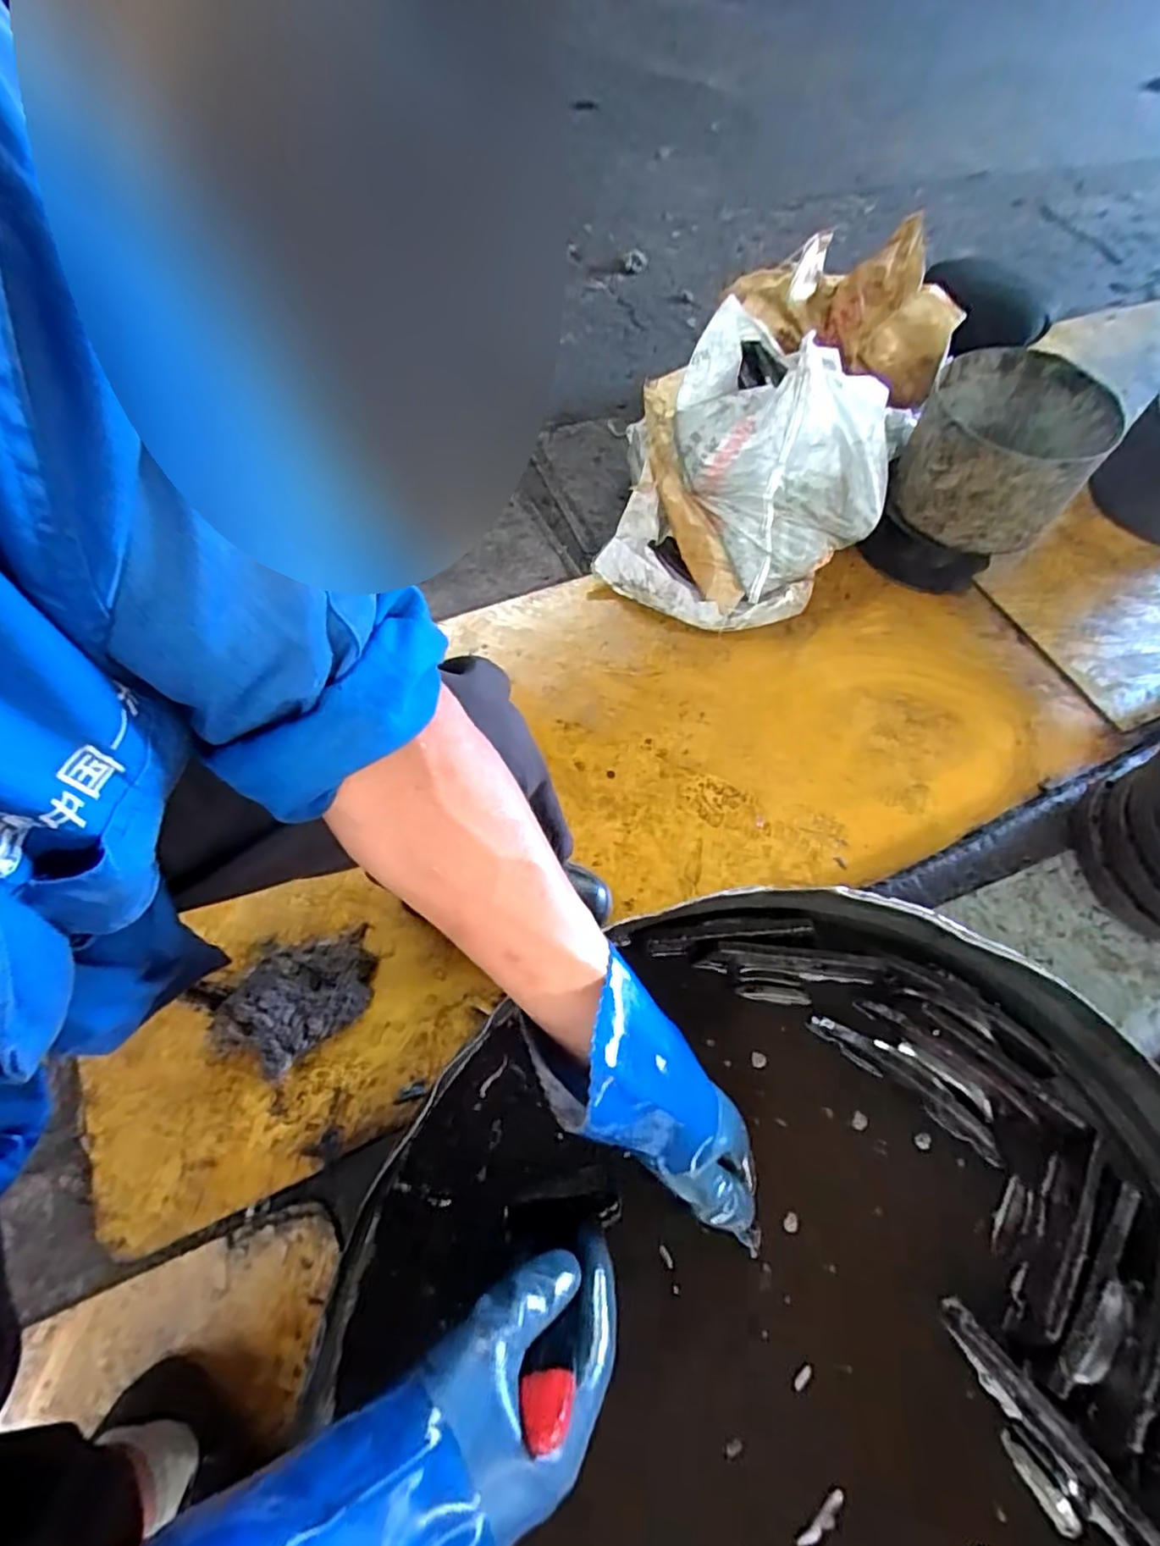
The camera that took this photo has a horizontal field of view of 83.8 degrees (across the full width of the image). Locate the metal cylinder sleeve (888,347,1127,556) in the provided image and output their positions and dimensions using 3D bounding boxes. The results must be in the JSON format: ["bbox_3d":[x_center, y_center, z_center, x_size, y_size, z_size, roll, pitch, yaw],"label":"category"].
[{"bbox_3d":[0.671,-0.513,1.051,0.259,0.188,0.260,25,63,7],"label":"metal cylinder sleeve"}]

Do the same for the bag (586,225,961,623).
[{"bbox_3d":[0.305,-0.555,1.088,0.422,0.328,0.573,33,66,15],"label":"bag"}]

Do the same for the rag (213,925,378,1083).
[{"bbox_3d":[-0.335,0.265,0.778,0.119,0.070,0.194,43,67,15],"label":"rag"}]

